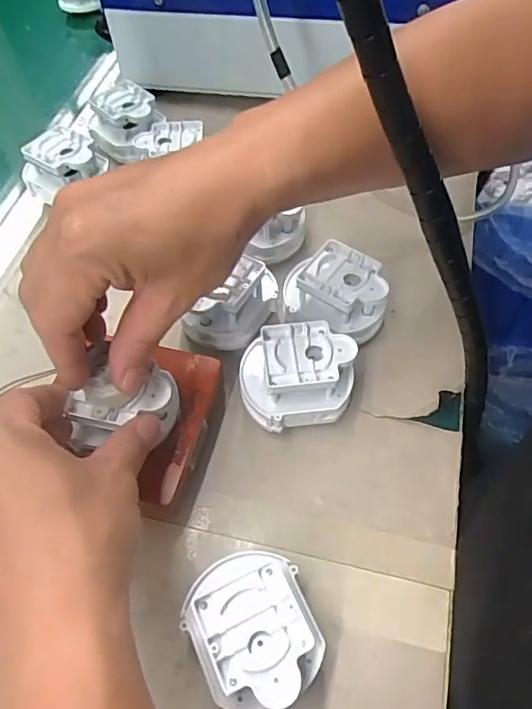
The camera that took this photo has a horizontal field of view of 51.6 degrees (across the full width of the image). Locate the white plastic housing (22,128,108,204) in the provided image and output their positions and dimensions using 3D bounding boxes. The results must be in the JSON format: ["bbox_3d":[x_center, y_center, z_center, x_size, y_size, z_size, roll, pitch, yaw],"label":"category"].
[{"bbox_3d":[-0.166,-0.156,0.458,0.069,0.038,0.053,7,58,8],"label":"white plastic housing"}]

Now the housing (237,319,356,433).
[{"bbox_3d":[0.020,0.016,0.346,0.068,0.051,0.054,-7,57,-2],"label":"housing"}]

